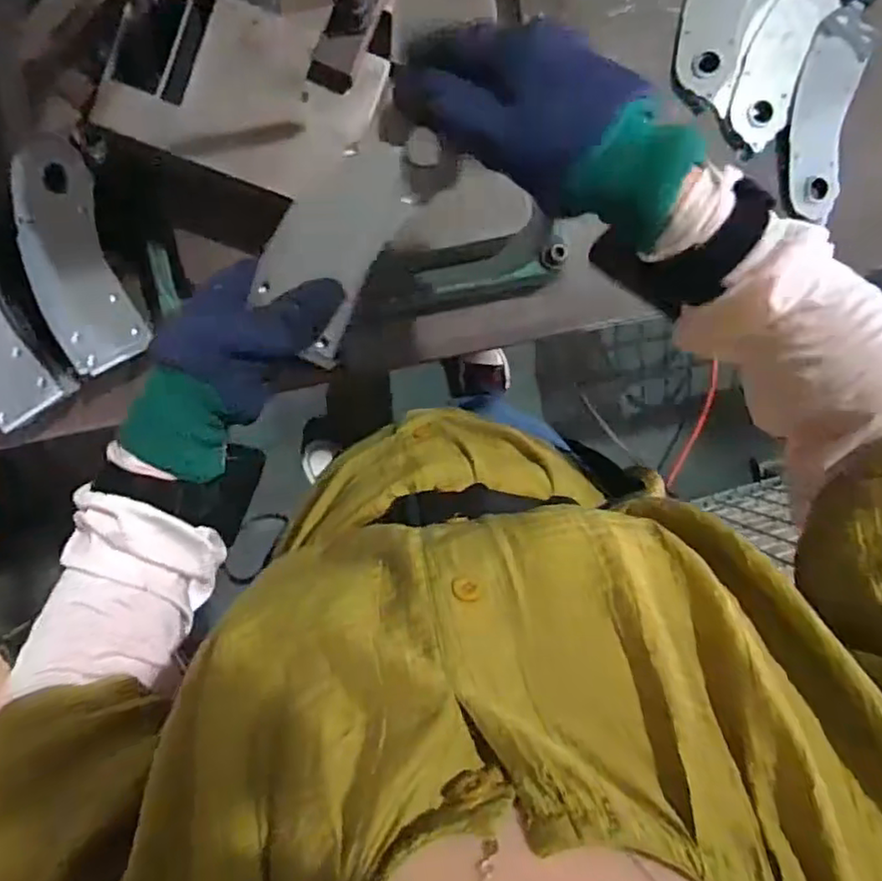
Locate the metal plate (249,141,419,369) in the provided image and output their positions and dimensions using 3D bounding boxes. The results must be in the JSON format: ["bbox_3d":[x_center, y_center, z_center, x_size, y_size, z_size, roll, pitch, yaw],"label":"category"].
[{"bbox_3d":[-0.066,-0.115,0.397,0.065,0.005,0.127,31,105,1],"label":"metal plate"}]

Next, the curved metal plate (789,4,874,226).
[{"bbox_3d":[0.373,-0.314,0.649,0.058,0.016,0.182,9,99,-3],"label":"curved metal plate"}]

